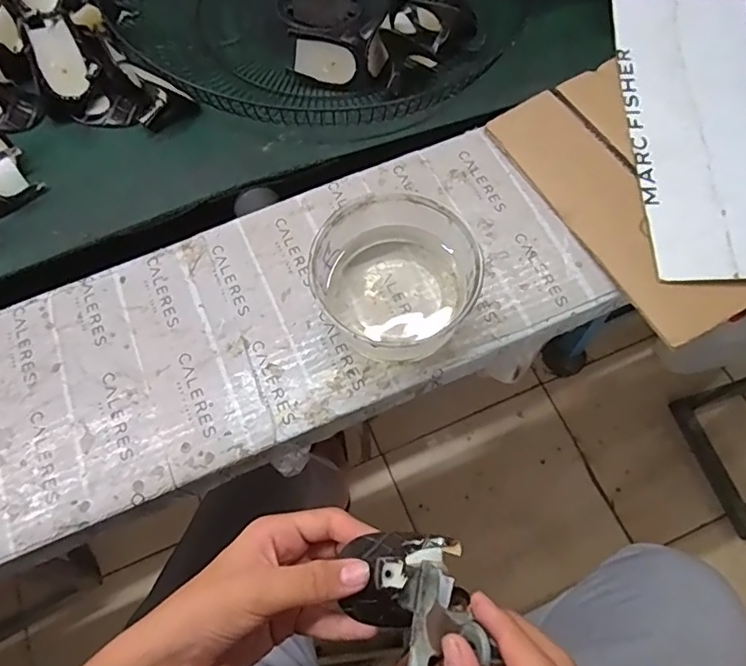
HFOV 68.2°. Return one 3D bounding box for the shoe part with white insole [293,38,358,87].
[{"bbox_3d":[-0.047,-0.267,0.545,0.061,0.037,0.007,15,31,-2],"label":"shoe part with white insole"}]

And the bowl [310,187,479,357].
[{"bbox_3d":[0.021,-0.048,0.409,0.110,0.060,0.107,-1,67,2],"label":"bowl"}]

